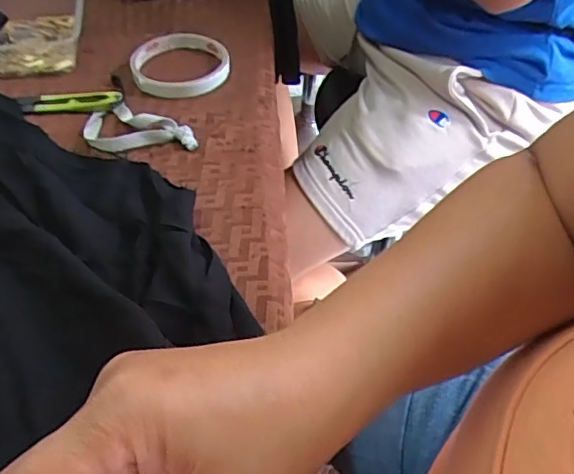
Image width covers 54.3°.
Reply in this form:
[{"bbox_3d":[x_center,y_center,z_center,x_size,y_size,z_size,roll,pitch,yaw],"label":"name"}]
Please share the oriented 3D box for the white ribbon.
[{"bbox_3d":[-0.117,-0.079,0.420,0.088,0.013,0.052,27,54,19],"label":"white ribbon"}]

